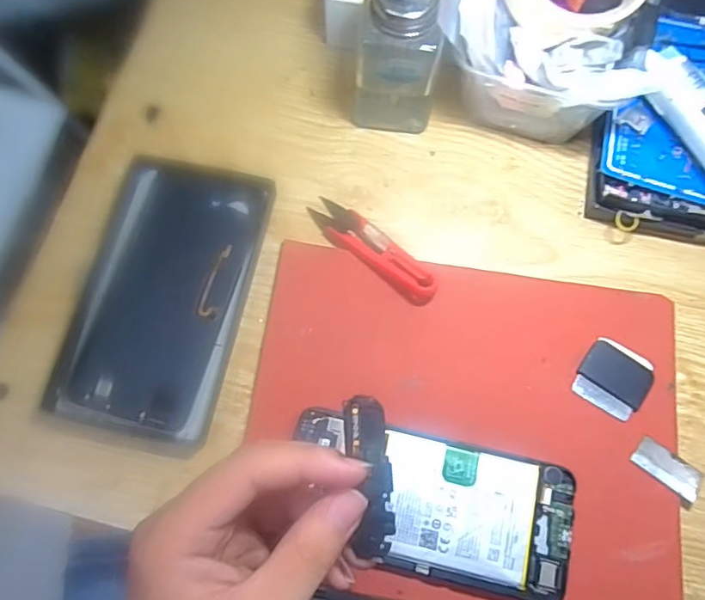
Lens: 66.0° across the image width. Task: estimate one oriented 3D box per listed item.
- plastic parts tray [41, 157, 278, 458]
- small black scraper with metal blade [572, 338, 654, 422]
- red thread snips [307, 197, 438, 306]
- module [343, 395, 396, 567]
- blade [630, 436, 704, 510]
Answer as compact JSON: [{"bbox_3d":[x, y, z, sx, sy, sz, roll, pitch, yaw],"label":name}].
[{"bbox_3d":[-0.118,-0.004,0.344,0.097,0.017,0.179,13,76,2],"label":"plastic parts tray"},{"bbox_3d":[0.158,0.048,0.327,0.040,0.004,0.041,32,78,7],"label":"small black scraper with metal blade"},{"bbox_3d":[0.013,-0.033,0.352,0.100,0.006,0.025,41,79,21],"label":"red thread snips"},{"bbox_3d":[0.008,0.077,0.234,0.018,0.006,0.069,-5,87,-2],"label":"module"},{"bbox_3d":[0.184,0.099,0.314,0.042,0.004,0.020,38,78,8],"label":"blade"}]

